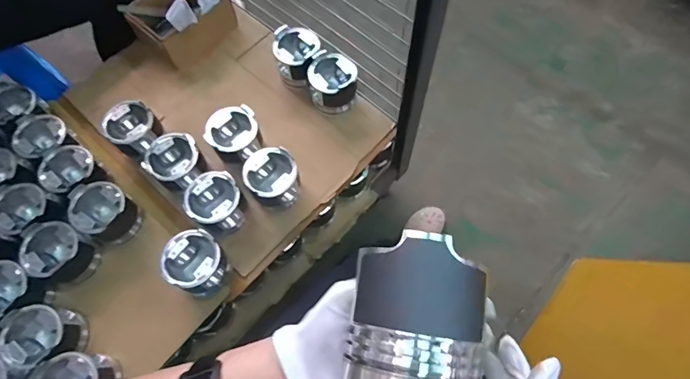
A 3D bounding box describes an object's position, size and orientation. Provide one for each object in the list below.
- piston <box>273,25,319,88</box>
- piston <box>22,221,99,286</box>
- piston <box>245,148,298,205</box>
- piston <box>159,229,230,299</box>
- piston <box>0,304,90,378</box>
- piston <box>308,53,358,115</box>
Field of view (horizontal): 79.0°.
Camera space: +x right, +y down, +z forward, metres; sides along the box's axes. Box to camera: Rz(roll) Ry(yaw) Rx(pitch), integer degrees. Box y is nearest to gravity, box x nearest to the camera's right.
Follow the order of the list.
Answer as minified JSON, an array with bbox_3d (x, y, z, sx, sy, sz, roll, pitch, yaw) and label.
[{"bbox_3d":[-0.105,-0.290,0.931,0.104,0.090,0.111,-8,67,-1],"label":"piston"},{"bbox_3d":[-0.521,0.120,0.770,0.098,0.106,0.091,-1,67,2],"label":"piston"},{"bbox_3d":[-0.139,-0.016,0.825,0.094,0.106,0.100,-1,67,2],"label":"piston"},{"bbox_3d":[-0.266,0.133,0.754,0.093,0.104,0.095,-1,67,2],"label":"piston"},{"bbox_3d":[-0.506,0.251,0.716,0.108,0.094,0.105,-27,69,-9],"label":"piston"},{"bbox_3d":[-0.024,-0.218,0.909,0.100,0.099,0.115,-3,67,1],"label":"piston"}]

